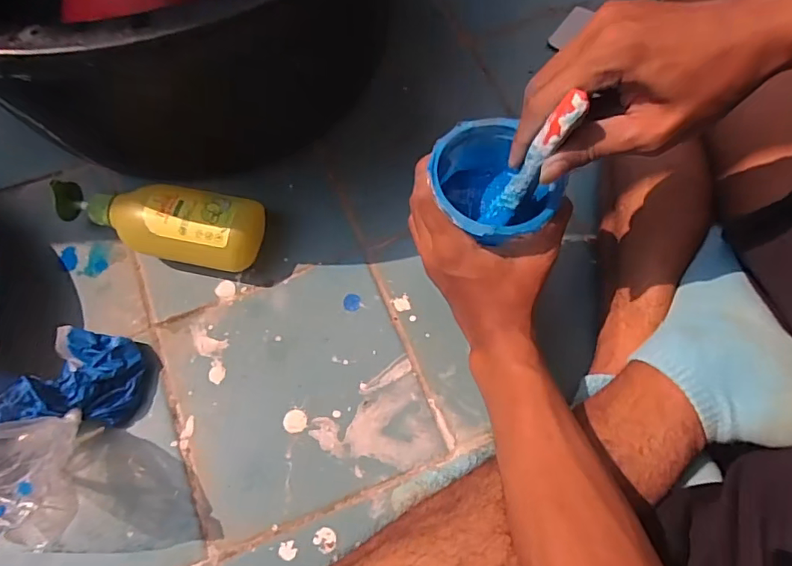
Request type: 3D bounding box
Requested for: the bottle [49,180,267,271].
[{"bbox_3d":[-0.214,-0.051,0.471,0.193,0.057,0.070,7,69,1],"label":"bottle"}]

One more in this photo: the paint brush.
[{"bbox_3d":[0.079,-0.070,0.314,0.020,0.120,0.025,23,69,-3],"label":"paint brush"}]

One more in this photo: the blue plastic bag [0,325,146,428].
[{"bbox_3d":[-0.264,0.071,0.414,0.104,0.064,0.076,-2,69,-2],"label":"blue plastic bag"}]

